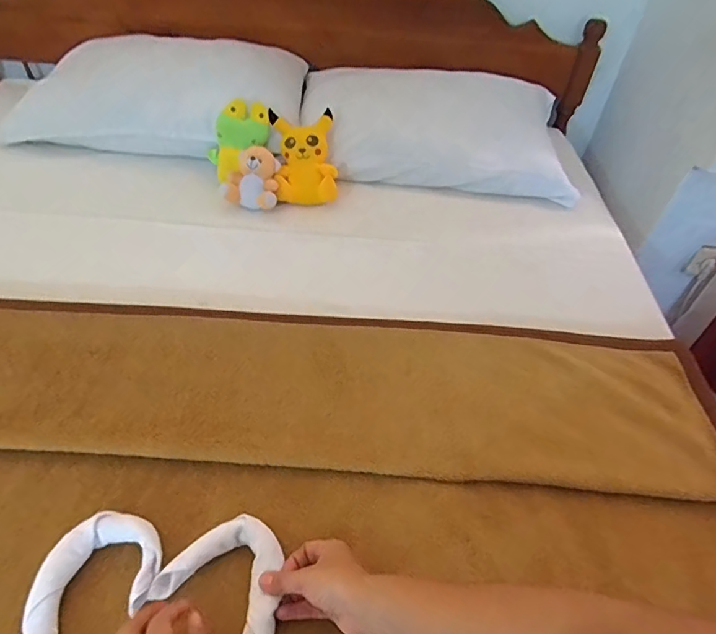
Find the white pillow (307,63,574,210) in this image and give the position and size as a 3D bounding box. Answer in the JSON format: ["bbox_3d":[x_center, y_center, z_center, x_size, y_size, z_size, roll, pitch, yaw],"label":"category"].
[{"bbox_3d":[0.206,-0.457,1.097,0.537,0.172,0.385,7,46,4],"label":"white pillow"}]

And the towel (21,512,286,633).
[{"bbox_3d":[-0.200,0.303,0.460,0.235,0.027,0.215,2,46,-1],"label":"towel"}]

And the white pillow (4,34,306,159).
[{"bbox_3d":[-0.463,-0.557,1.116,0.624,0.209,0.319,4,46,0],"label":"white pillow"}]

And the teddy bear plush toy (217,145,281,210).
[{"bbox_3d":[-0.221,-0.284,0.974,0.114,0.092,0.089,4,46,1],"label":"teddy bear plush toy"}]

